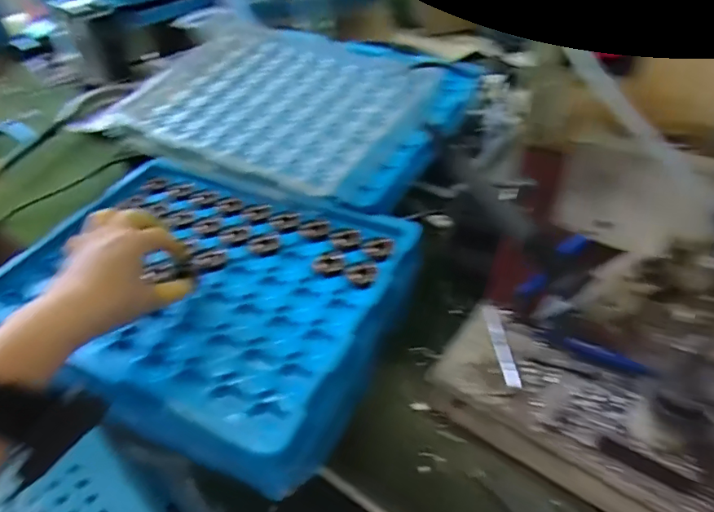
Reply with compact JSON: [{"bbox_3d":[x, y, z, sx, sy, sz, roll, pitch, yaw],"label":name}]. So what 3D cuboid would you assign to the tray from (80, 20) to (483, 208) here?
[{"bbox_3d":[-0.093,-0.196,0.663,0.440,0.068,0.304,20,50,26],"label":"tray"}]

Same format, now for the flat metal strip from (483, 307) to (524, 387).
[{"bbox_3d":[0.120,0.073,0.419,0.012,0.004,0.081,-7,43,0],"label":"flat metal strip"}]

